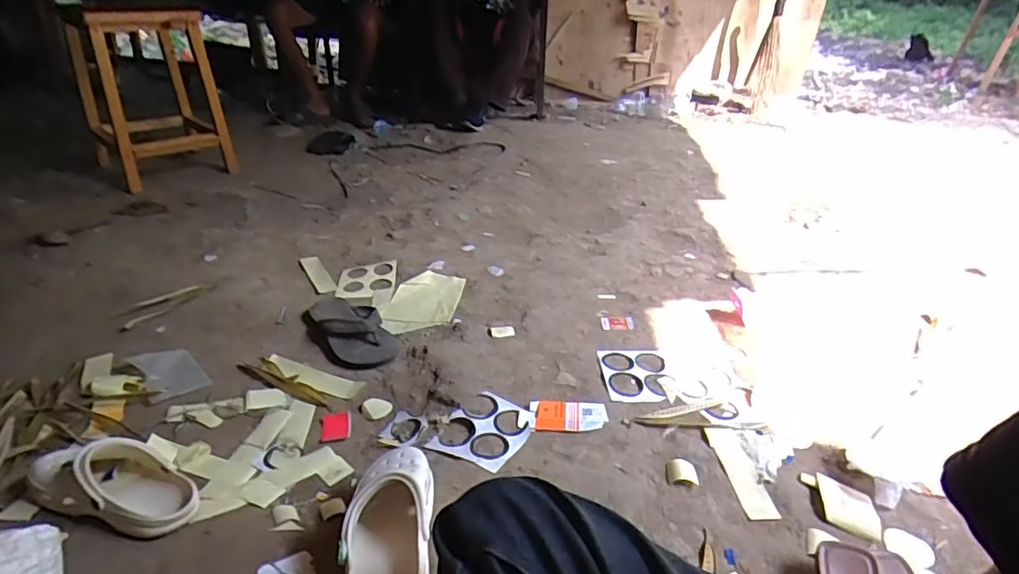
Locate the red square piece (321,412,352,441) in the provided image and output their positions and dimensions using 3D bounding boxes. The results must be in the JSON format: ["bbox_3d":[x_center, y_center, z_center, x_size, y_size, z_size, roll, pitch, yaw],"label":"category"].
[{"bbox_3d":[-0.281,0.226,0.929,0.046,0.009,0.065,-3,30,-14],"label":"red square piece"}]

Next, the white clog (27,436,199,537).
[{"bbox_3d":[-0.519,0.246,0.747,0.234,0.078,0.098,8,29,14],"label":"white clog"}]

